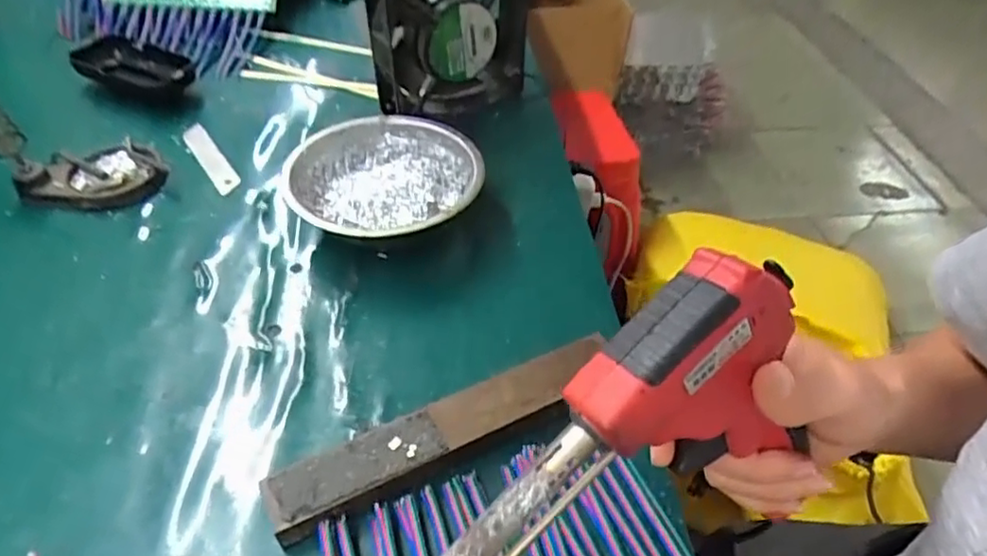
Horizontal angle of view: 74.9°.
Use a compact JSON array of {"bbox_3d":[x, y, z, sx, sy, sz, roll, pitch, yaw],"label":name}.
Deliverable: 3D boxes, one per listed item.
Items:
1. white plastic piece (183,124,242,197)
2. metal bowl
[{"bbox_3d":[-0.223,-0.095,0.507,0.019,0.005,0.092,-34,55,-17],"label":"white plastic piece"},{"bbox_3d":[-0.072,-0.064,0.439,0.127,0.037,0.129,1,46,-1],"label":"metal bowl"}]

